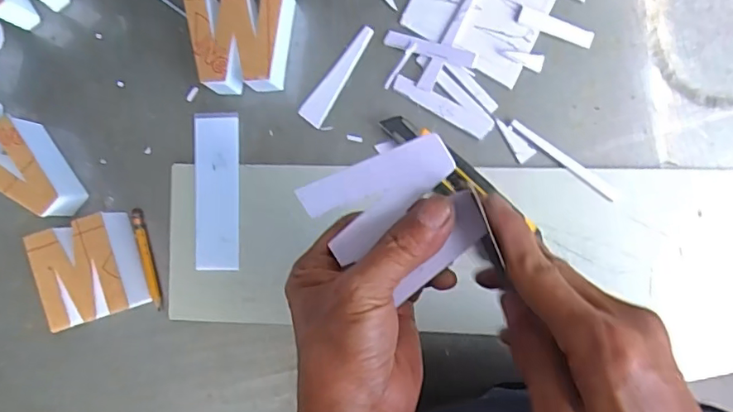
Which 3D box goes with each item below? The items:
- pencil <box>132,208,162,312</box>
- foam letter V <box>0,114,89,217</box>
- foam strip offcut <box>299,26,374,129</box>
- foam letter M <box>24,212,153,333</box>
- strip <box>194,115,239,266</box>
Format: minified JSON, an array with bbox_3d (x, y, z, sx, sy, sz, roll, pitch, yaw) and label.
[{"bbox_3d":[-0.194,0.047,0.469,0.010,0.004,0.091,-14,88,5],"label":"pencil"},{"bbox_3d":[-0.286,-0.032,0.461,0.086,0.049,0.054,33,93,5],"label":"foam letter V"},{"bbox_3d":[-0.023,-0.113,0.458,0.022,0.004,0.095,37,93,5],"label":"foam strip offcut"},{"bbox_3d":[-0.236,0.055,0.456,0.072,0.046,0.081,-16,88,5],"label":"foam letter M"},{"bbox_3d":[-0.131,-0.013,0.464,0.038,0.005,0.135,0,90,6],"label":"strip"}]

